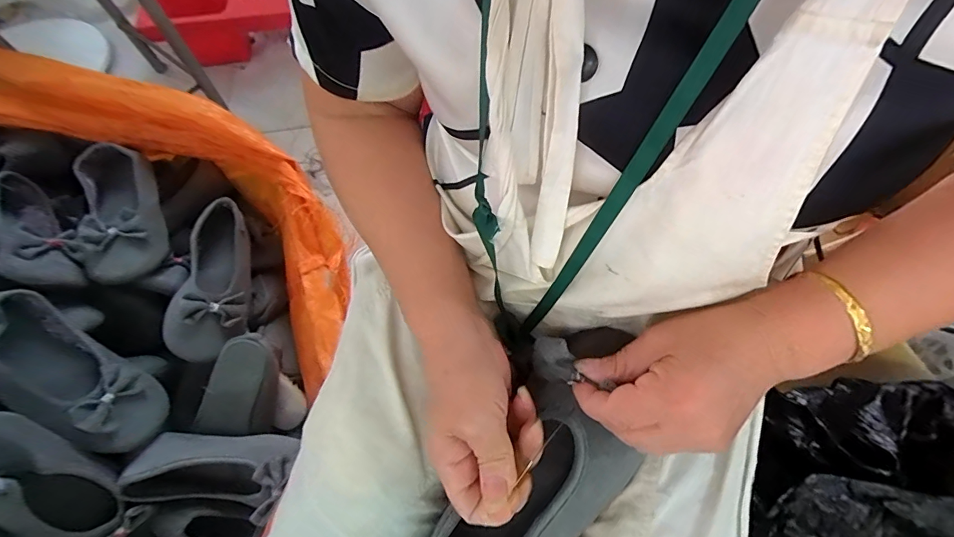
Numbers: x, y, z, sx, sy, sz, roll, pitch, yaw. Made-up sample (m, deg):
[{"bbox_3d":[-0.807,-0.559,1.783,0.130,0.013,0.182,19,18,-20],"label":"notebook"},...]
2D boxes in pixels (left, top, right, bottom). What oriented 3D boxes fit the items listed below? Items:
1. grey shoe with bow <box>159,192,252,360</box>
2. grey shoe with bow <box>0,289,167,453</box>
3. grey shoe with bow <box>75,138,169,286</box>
[{"bbox_3d":[-0.361,0.012,0.592,0.082,0.064,0.221,-8,65,-3],"label":"grey shoe with bow"},{"bbox_3d":[-0.466,0.110,0.486,0.240,0.064,0.087,40,70,-5],"label":"grey shoe with bow"},{"bbox_3d":[-0.496,-0.086,0.598,0.094,0.050,0.232,-23,67,-10],"label":"grey shoe with bow"}]

